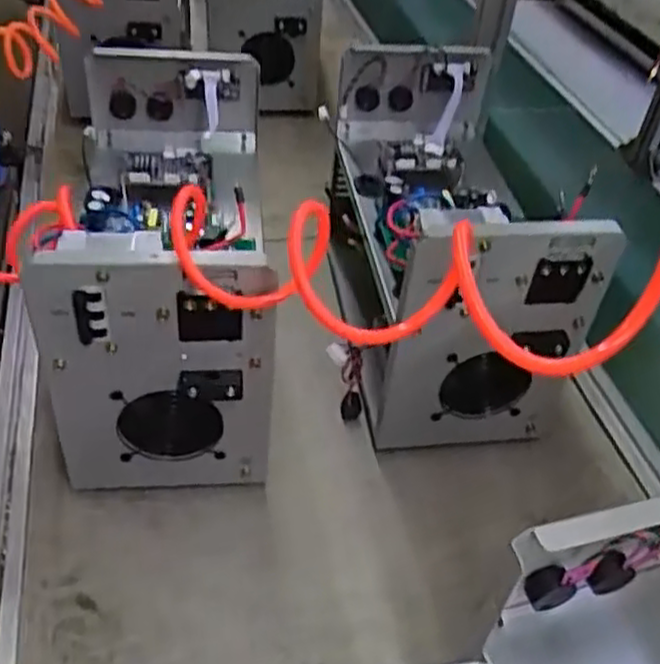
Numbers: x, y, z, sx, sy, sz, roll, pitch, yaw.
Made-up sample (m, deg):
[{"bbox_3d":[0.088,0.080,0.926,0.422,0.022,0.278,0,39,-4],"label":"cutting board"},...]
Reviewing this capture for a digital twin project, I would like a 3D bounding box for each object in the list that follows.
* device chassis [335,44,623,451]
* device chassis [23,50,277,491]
[{"bbox_3d":[0.117,-0.096,0.805,0.199,0.281,0.371,-2,44,-9],"label":"device chassis"},{"bbox_3d":[-0.160,-0.074,0.739,0.182,0.271,0.392,-1,44,-8],"label":"device chassis"}]

